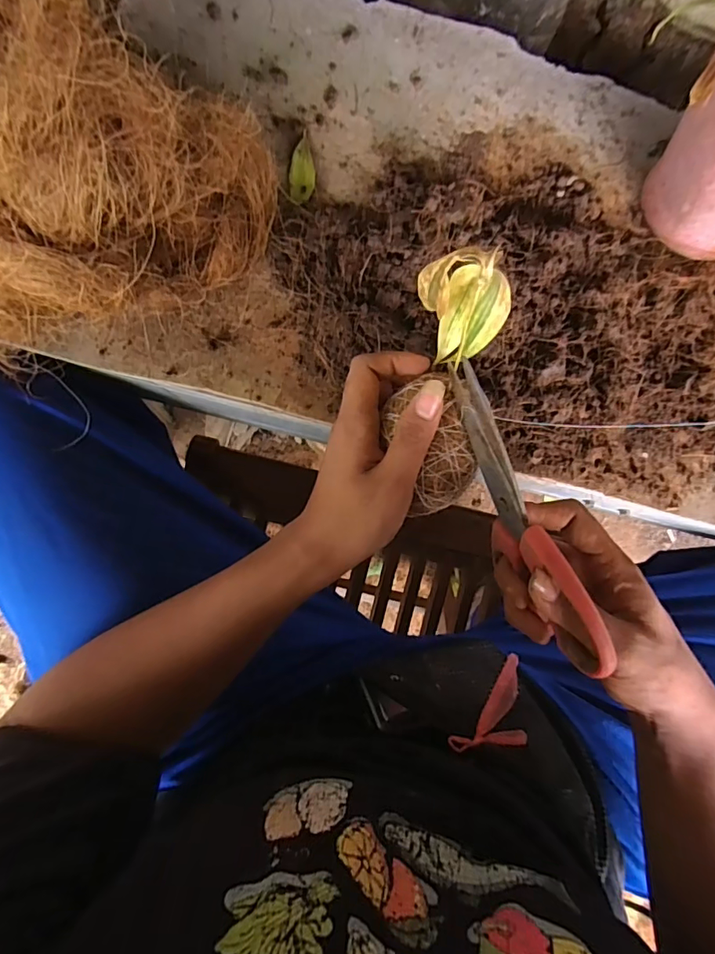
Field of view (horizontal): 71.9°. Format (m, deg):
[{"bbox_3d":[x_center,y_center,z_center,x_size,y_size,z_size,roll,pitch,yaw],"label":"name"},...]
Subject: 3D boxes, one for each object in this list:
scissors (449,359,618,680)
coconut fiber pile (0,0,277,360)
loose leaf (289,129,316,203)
[{"bbox_3d":[0.091,0.023,0.282,0.013,0.056,0.178,-23,84,-7],"label":"scissors"},{"bbox_3d":[-0.182,-0.194,0.315,0.236,0.183,0.185,3,84,-5],"label":"coconut fiber pile"},{"bbox_3d":[-0.048,-0.264,0.423,0.021,0.004,0.063,-3,85,-6],"label":"loose leaf"}]

